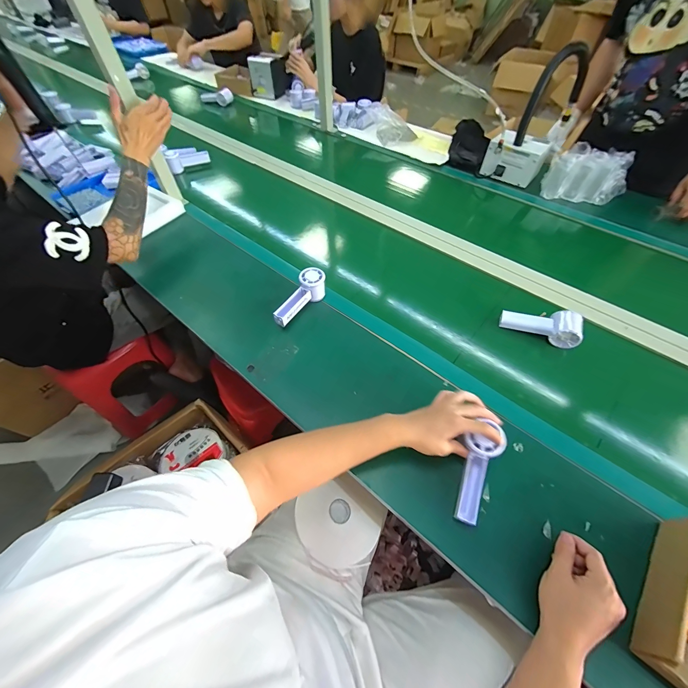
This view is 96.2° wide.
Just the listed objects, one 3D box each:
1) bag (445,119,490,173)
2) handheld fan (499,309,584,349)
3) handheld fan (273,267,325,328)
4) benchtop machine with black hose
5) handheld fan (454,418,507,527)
[{"bbox_3d":[0.454,-0.720,1.129,0.123,0.098,0.214,15,56,11],"label":"bag"},{"bbox_3d":[0.412,-0.045,0.646,0.145,0.046,0.062,19,57,14],"label":"handheld fan"},{"bbox_3d":[-0.095,-0.097,0.689,0.051,0.064,0.152,23,58,17],"label":"handheld fan"},{"bbox_3d":[0.615,-0.732,0.978,0.183,0.309,0.309,28,60,19],"label":"benchtop machine with black hose"},{"bbox_3d":[0.201,0.192,0.466,0.049,0.029,0.144,20,80,15],"label":"handheld fan"}]

